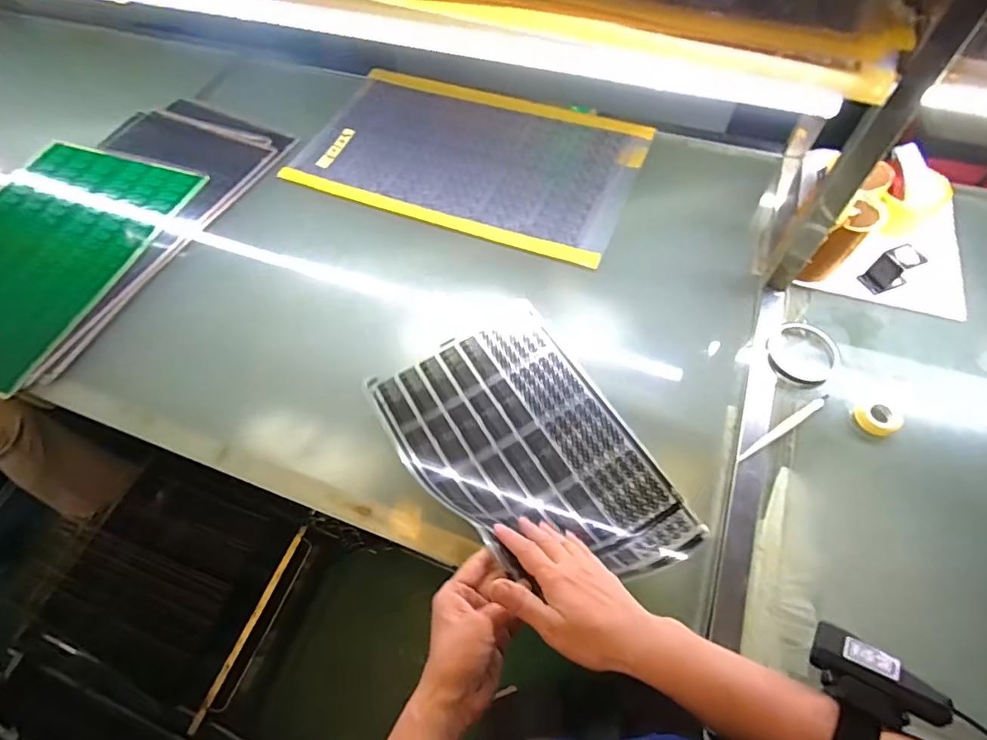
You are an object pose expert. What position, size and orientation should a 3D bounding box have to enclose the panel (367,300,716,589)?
[{"bbox_3d":[0.030,0.076,0.558,0.242,0.086,0.359,-29,64,-11],"label":"panel"}]

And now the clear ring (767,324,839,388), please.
[{"bbox_3d":[0.389,-0.020,0.628,0.093,0.014,0.082,-35,64,-15],"label":"clear ring"}]

